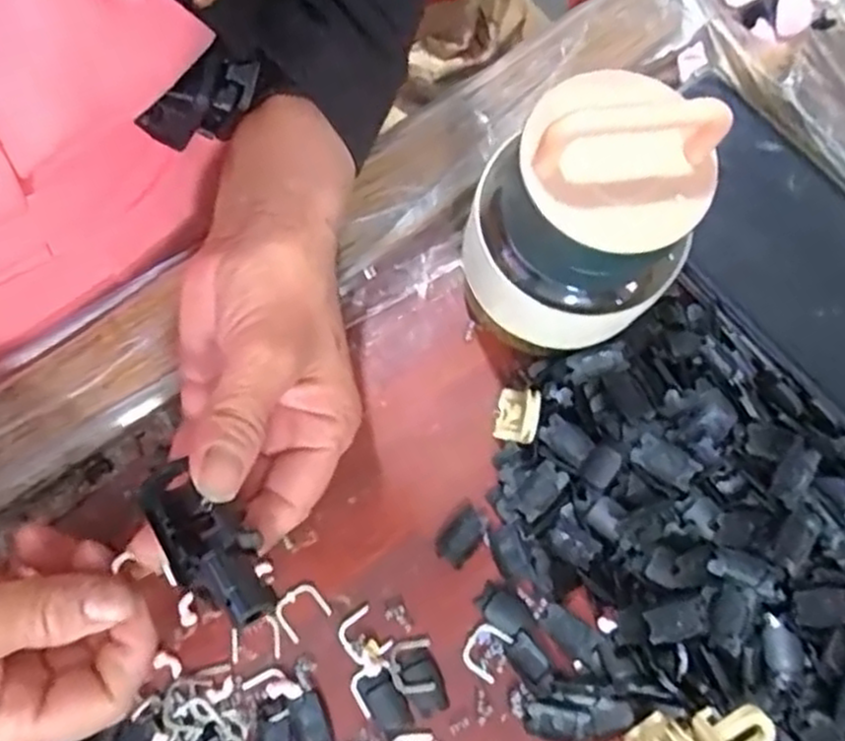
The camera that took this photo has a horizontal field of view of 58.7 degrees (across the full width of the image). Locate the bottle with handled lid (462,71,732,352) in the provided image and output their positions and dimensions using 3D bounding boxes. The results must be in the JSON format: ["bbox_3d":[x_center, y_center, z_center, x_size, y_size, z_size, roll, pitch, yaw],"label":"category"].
[{"bbox_3d":[0.051,-0.050,0.257,0.071,0.110,0.061,39,76,7],"label":"bottle with handled lid"}]

